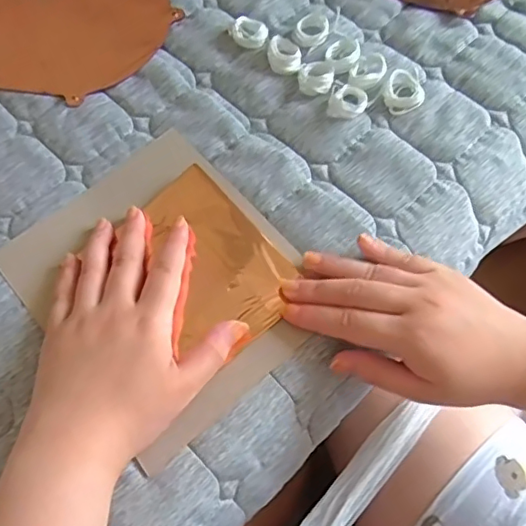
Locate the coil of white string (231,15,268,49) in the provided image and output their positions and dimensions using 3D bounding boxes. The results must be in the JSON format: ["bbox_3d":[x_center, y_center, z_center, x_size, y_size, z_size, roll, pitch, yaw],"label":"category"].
[{"bbox_3d":[-0.011,-0.193,0.468,0.032,0.012,0.025,16,68,10],"label":"coil of white string"}]

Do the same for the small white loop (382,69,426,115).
[{"bbox_3d":[0.108,-0.132,0.435,0.029,0.013,0.031,-32,68,-11],"label":"small white loop"}]

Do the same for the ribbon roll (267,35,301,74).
[{"bbox_3d":[0.017,-0.168,0.455,0.027,0.011,0.032,-2,66,2],"label":"ribbon roll"}]

